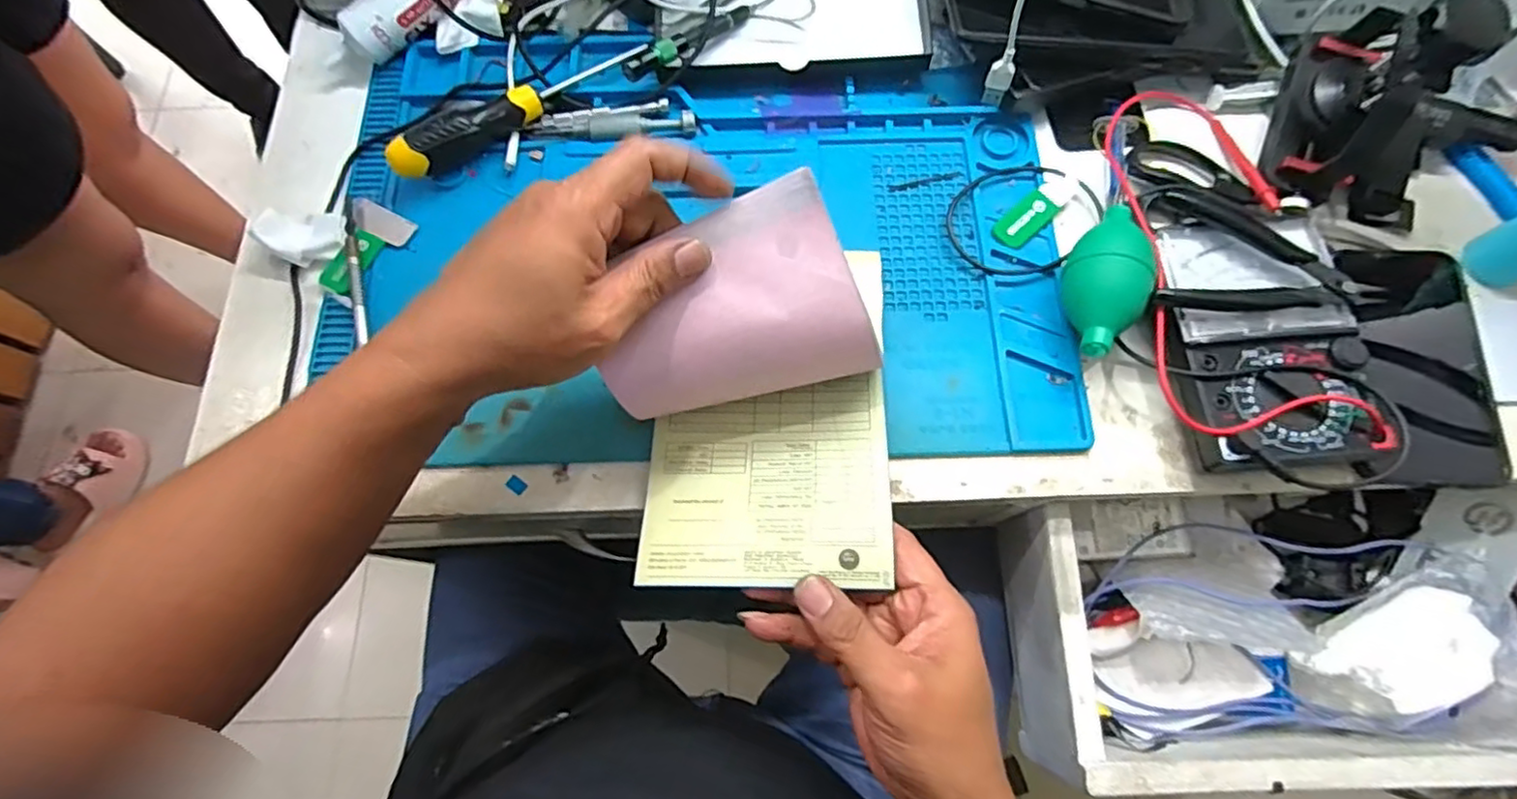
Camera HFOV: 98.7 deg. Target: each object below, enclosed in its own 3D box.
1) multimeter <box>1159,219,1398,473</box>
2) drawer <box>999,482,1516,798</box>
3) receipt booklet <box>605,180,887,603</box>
[{"bbox_3d":[0.294,-0.031,0.388,0.113,0.041,0.158,-2,72,0],"label":"multimeter"},{"bbox_3d":[0.423,0.141,0.419,0.487,0.084,0.167,-1,72,0],"label":"drawer"},{"bbox_3d":[0.001,0.001,0.342,0.143,0.102,0.185,4,72,2],"label":"receipt booklet"}]

